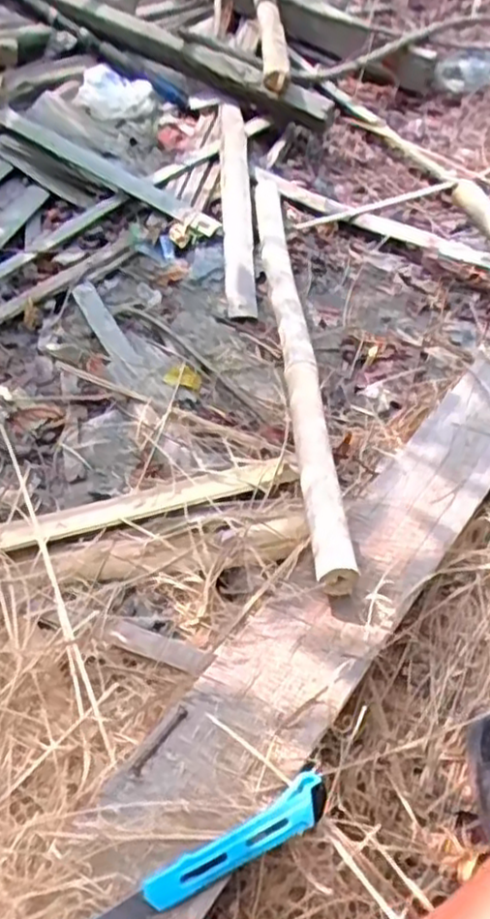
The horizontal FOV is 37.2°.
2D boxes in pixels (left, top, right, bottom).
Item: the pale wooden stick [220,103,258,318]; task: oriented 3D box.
[{"bbox_3d":[-0.015,-0.457,1.241,0.052,0.042,0.595,-4,47,1],"label":"pale wooden stick"}]

